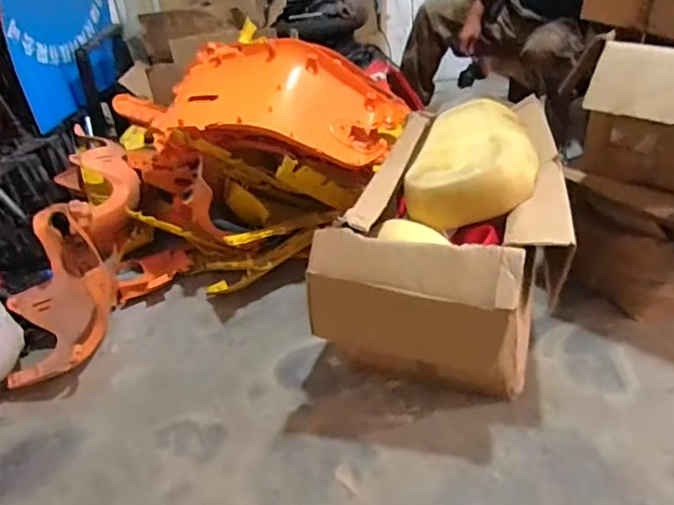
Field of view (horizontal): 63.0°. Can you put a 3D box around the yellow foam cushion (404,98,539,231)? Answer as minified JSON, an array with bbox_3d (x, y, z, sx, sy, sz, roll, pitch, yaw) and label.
[{"bbox_3d":[0.287,-0.207,1.193,0.272,0.142,0.330,-1,37,9],"label":"yellow foam cushion"}]

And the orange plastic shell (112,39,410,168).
[{"bbox_3d":[-0.192,-0.404,1.547,0.741,0.272,0.396,-1,37,9],"label":"orange plastic shell"}]

